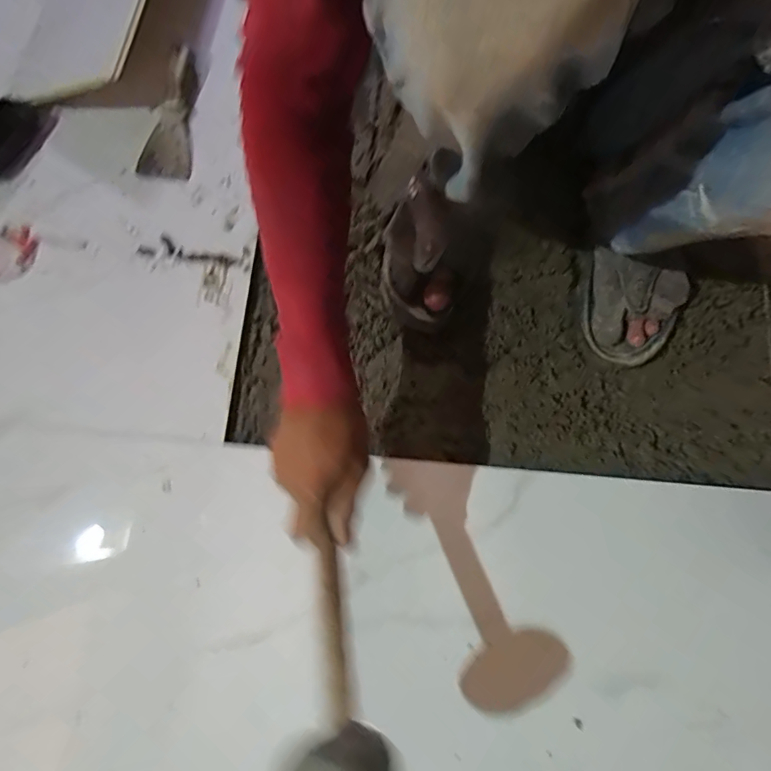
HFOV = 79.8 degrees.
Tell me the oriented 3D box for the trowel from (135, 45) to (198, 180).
[{"bbox_3d":[-0.272,-0.352,0.597,0.071,0.032,0.170,12,89,3],"label":"trowel"}]

